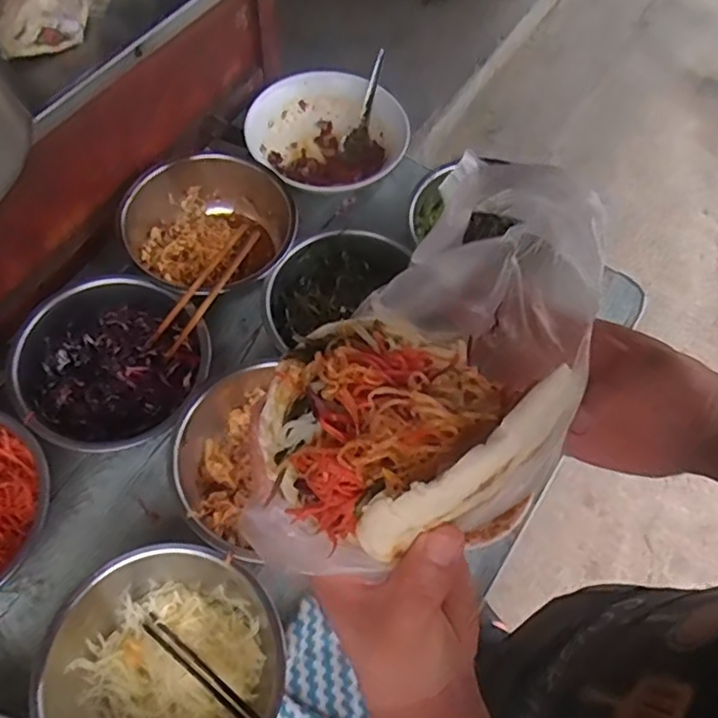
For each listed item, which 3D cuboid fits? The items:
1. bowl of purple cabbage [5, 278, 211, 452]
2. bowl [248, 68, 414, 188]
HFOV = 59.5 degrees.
[{"bbox_3d":[-0.278,0.005,0.708,0.195,0.077,0.186,1,63,-1],"label":"bowl of purple cabbage"},{"bbox_3d":[-0.048,-0.313,0.898,0.212,0.064,0.212,1,63,-1],"label":"bowl"}]

